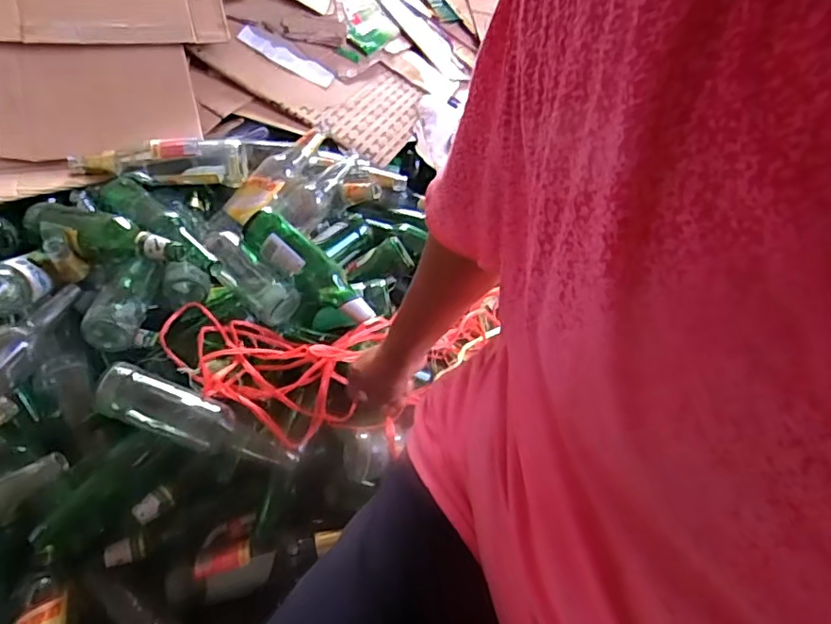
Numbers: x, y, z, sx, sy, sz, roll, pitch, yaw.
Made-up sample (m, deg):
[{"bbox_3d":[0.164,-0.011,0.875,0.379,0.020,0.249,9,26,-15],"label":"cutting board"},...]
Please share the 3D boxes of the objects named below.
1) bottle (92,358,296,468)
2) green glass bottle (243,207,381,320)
[{"bbox_3d":[-0.279,0.140,0.727,0.259,0.068,0.066,25,55,-8],"label":"bottle"},{"bbox_3d":[-0.174,-0.072,0.871,0.214,0.083,0.074,40,58,-7],"label":"green glass bottle"}]

